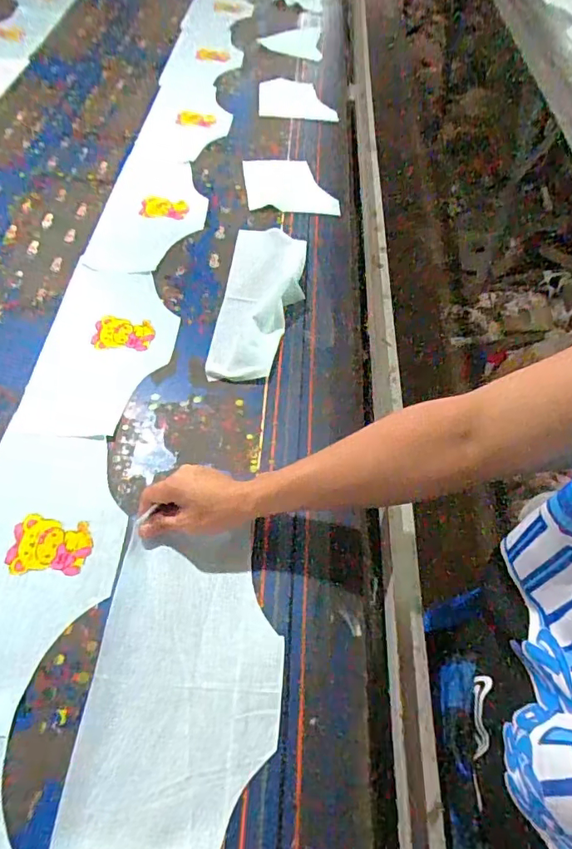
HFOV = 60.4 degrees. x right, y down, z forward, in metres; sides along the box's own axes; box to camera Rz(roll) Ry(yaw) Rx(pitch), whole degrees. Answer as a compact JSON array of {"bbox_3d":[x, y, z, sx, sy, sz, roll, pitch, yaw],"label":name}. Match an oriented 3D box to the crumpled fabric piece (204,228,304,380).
[{"bbox_3d":[-0.039,-0.199,0.769,0.114,0.023,0.332,7,57,2],"label":"crumpled fabric piece"}]

